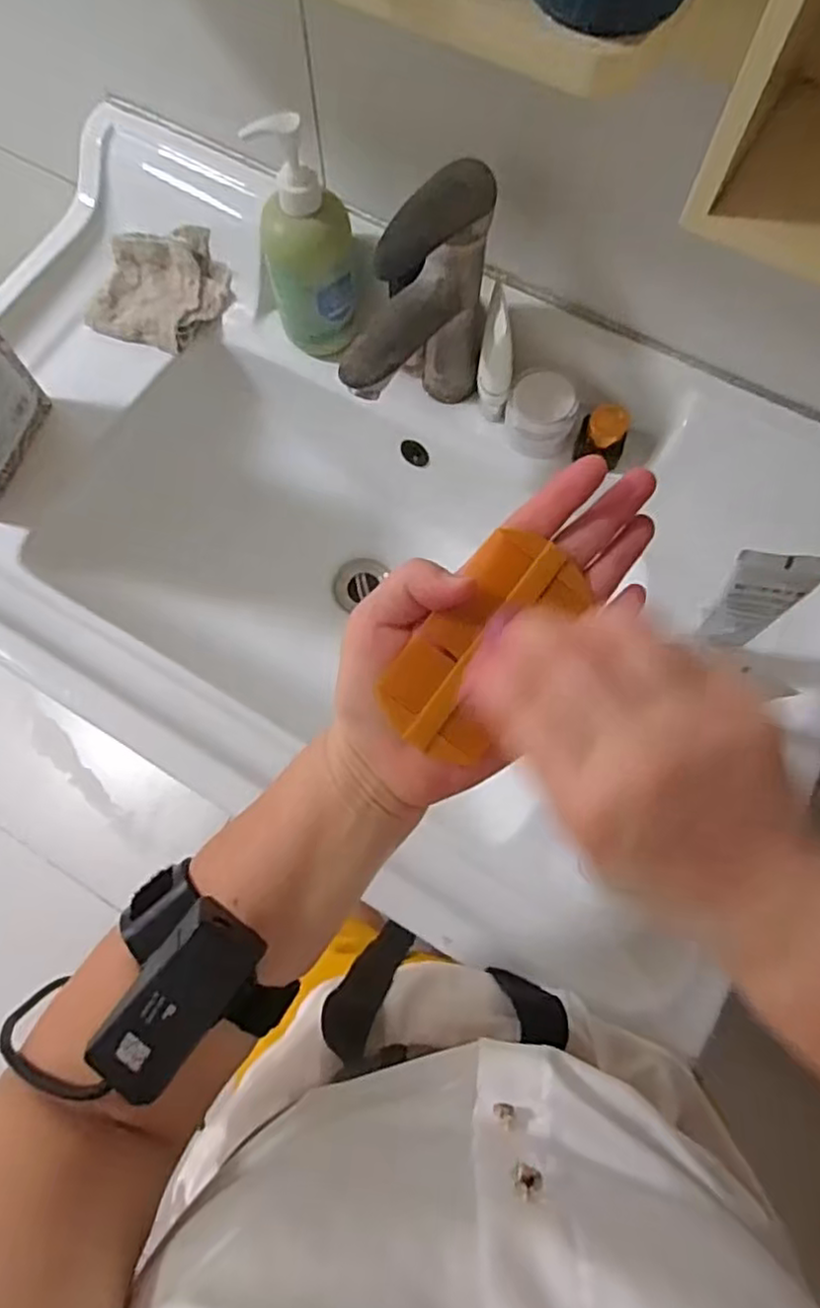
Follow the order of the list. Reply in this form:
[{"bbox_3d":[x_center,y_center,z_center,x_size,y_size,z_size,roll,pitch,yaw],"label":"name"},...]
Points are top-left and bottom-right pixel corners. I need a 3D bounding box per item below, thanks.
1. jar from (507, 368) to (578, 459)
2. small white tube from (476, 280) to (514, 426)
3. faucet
[{"bbox_3d":[0.110,-0.201,0.563,0.055,0.047,0.048,14,73,5],"label":"jar"},{"bbox_3d":[0.070,-0.236,0.541,0.028,0.105,0.038,9,73,3],"label":"small white tube"},{"bbox_3d":[0.007,-0.226,0.489,0.059,0.191,0.133,22,74,7],"label":"faucet"}]

